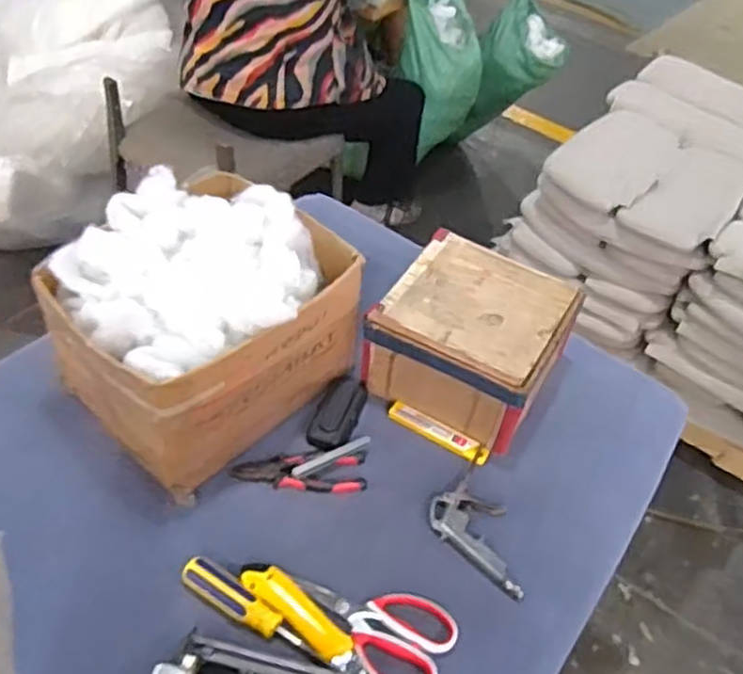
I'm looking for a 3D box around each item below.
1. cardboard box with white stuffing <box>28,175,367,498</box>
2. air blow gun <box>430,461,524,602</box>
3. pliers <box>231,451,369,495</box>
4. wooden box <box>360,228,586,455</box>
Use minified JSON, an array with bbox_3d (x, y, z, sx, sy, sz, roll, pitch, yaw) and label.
[{"bbox_3d":[-0.205,-0.027,0.872,0.270,0.222,0.294,32,50,23],"label":"cardboard box with white stuffing"},{"bbox_3d":[0.136,0.222,0.841,0.098,0.018,0.142,-31,56,-32],"label":"air blow gun"},{"bbox_3d":[-0.085,0.157,0.869,0.154,0.012,0.054,4,45,-3],"label":"pliers"},{"bbox_3d":[0.127,0.002,0.959,0.211,0.123,0.217,26,49,16],"label":"wooden box"}]

